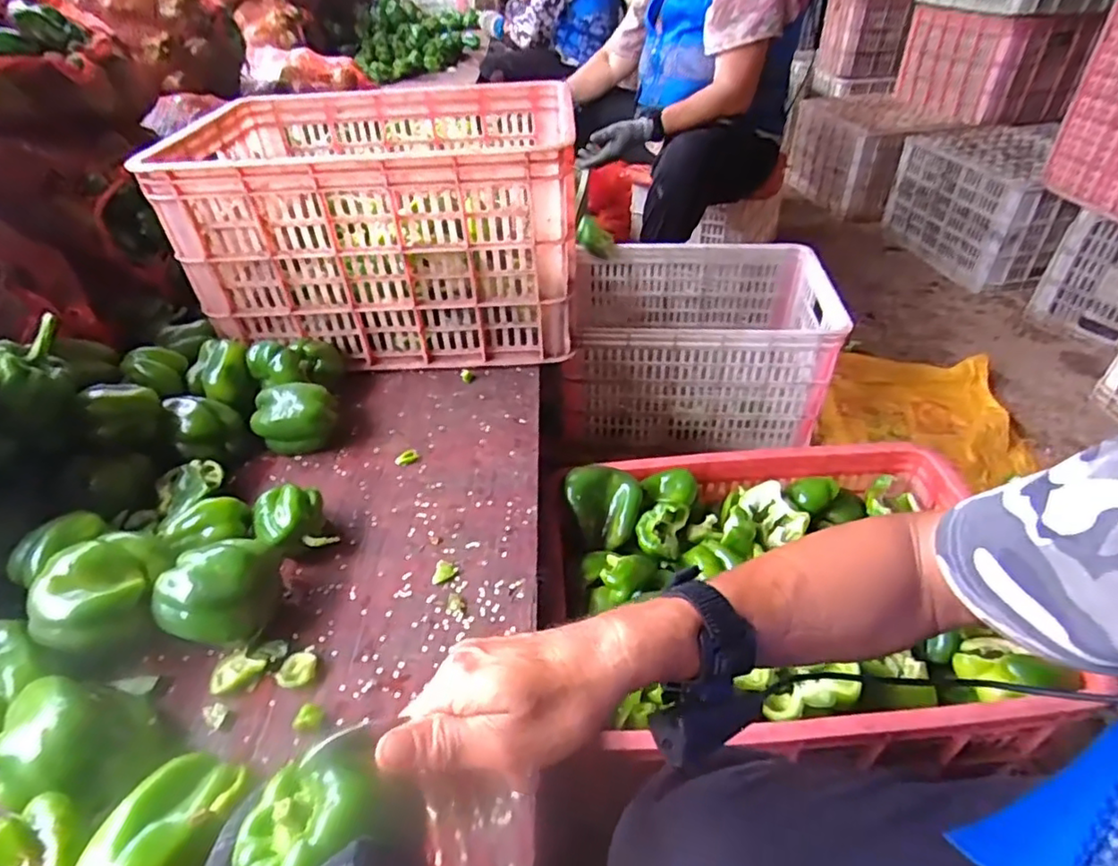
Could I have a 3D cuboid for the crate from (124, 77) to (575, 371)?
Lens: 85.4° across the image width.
[{"bbox_3d":[-0.233,-0.314,0.896,0.494,0.275,0.358,-1,41,1],"label":"crate"}]

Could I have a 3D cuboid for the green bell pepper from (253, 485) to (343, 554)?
[{"bbox_3d":[-0.267,0.090,0.609,0.067,0.062,0.079,-23,45,-22],"label":"green bell pepper"}]

